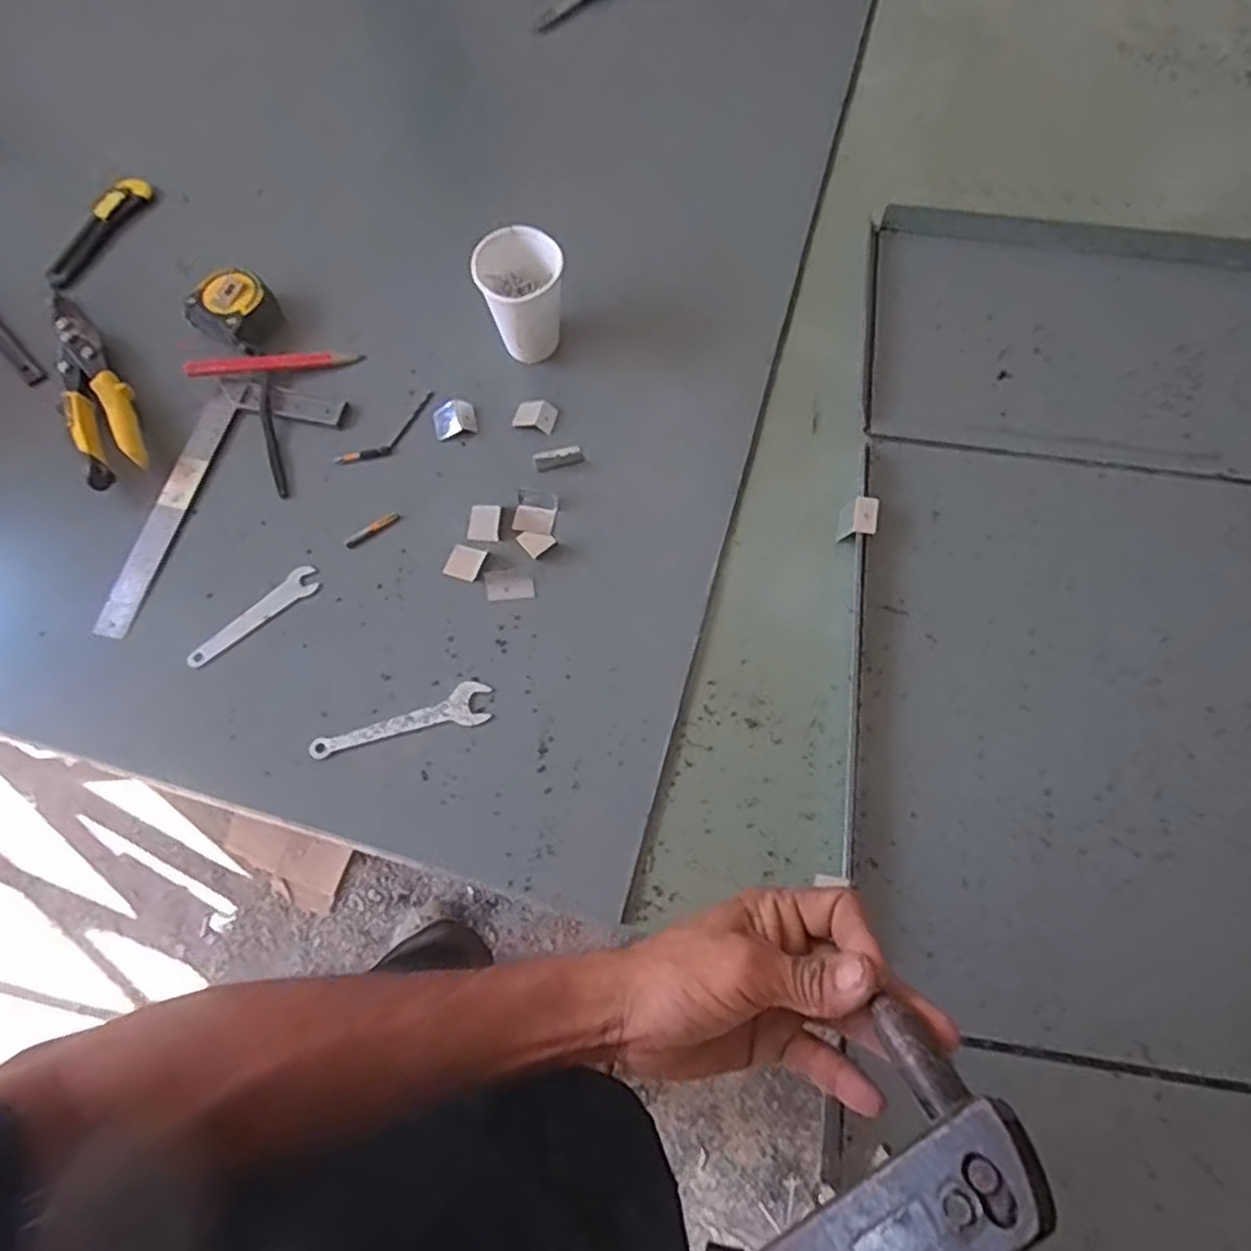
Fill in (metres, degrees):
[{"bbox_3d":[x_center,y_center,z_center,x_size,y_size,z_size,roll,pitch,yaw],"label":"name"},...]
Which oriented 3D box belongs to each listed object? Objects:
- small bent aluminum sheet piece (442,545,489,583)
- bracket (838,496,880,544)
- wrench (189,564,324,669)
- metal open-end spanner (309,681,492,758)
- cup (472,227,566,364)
[{"bbox_3d":[-0.129,-0.050,0.599,0.029,0.006,0.028,20,70,9],"label":"small bent aluminum sheet piece"},{"bbox_3d":[0.188,-0.085,0.597,0.031,0.014,0.036,9,69,5],"label":"bracket"},{"bbox_3d":[-0.292,-0.005,0.589,0.115,0.004,0.023,-43,73,-14],"label":"wrench"},{"bbox_3d":[-0.167,0.072,0.554,0.133,0.004,0.031,-14,68,-4],"label":"metal open-end spanner"},{"bbox_3d":[-0.089,-0.283,0.634,0.065,0.090,0.069,-1,68,1],"label":"cup"}]

